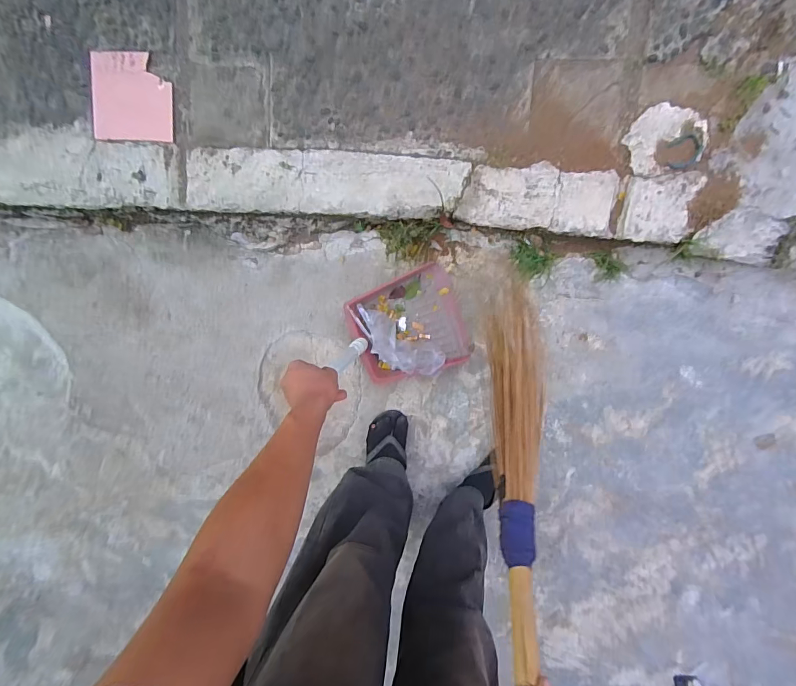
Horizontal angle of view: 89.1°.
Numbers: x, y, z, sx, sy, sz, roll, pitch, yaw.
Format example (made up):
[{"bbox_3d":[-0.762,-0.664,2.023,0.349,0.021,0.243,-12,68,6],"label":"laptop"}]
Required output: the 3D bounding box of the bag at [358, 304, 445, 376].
[{"bbox_3d":[-0.006,0.008,1.035,0.251,0.056,0.104,33,96,-3],"label":"bag"}]

